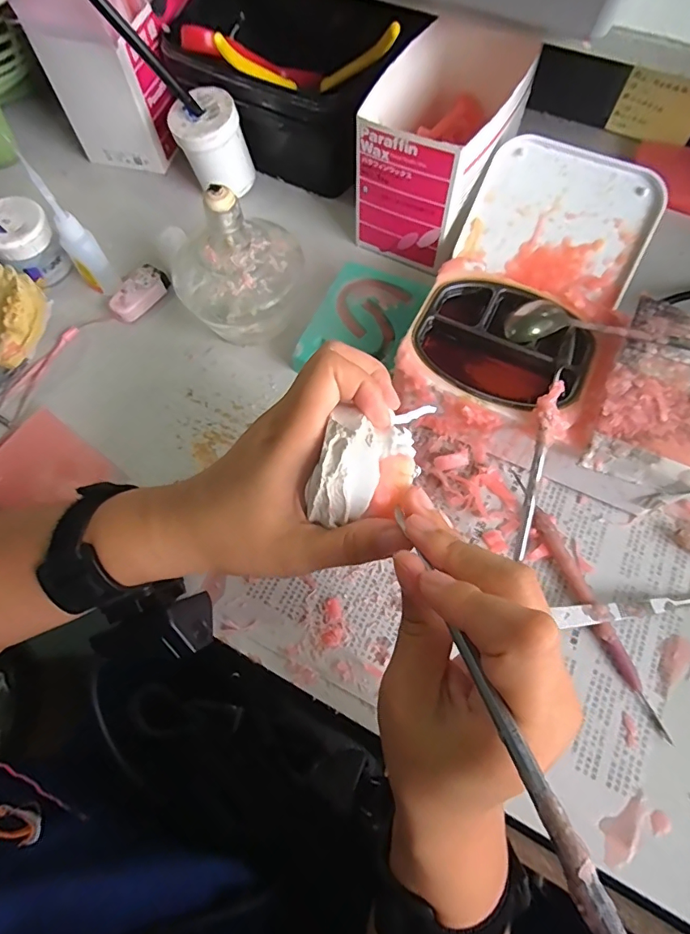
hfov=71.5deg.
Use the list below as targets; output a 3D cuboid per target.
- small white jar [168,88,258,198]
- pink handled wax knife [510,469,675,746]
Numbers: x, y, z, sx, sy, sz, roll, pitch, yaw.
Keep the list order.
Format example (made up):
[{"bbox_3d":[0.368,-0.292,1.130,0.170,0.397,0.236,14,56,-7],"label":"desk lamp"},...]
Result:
[{"bbox_3d":[-0.112,-0.271,0.417,0.059,0.072,0.054,-19,68,-8],"label":"small white jar"},{"bbox_3d":[0.146,0.078,0.295,0.011,0.014,0.169,-22,68,-9],"label":"pink handled wax knife"}]

